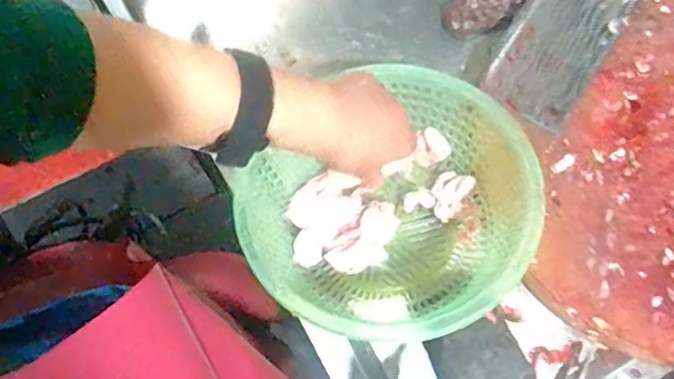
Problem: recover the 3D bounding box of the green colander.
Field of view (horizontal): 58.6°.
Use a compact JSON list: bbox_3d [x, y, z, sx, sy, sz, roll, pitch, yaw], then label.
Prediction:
[{"bbox_3d":[0.041,0.013,0.523,0.238,0.115,0.228,0,75,-2],"label":"green colander"}]

